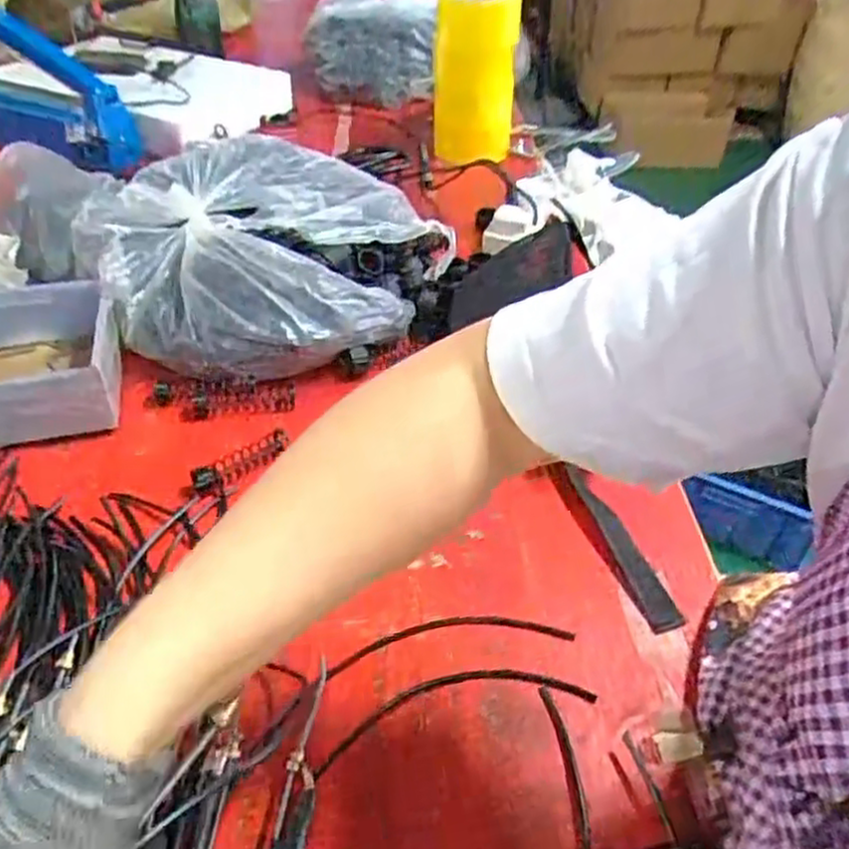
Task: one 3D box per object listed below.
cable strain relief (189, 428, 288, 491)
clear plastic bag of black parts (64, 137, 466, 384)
[{"bbox_3d":[-0.155,0.032,0.628,0.086,0.017,0.021,-29,50,-31],"label":"cable strain relief"},{"bbox_3d":[-0.163,-0.194,0.791,0.330,0.106,0.337,12,42,10],"label":"clear plastic bag of black parts"}]

